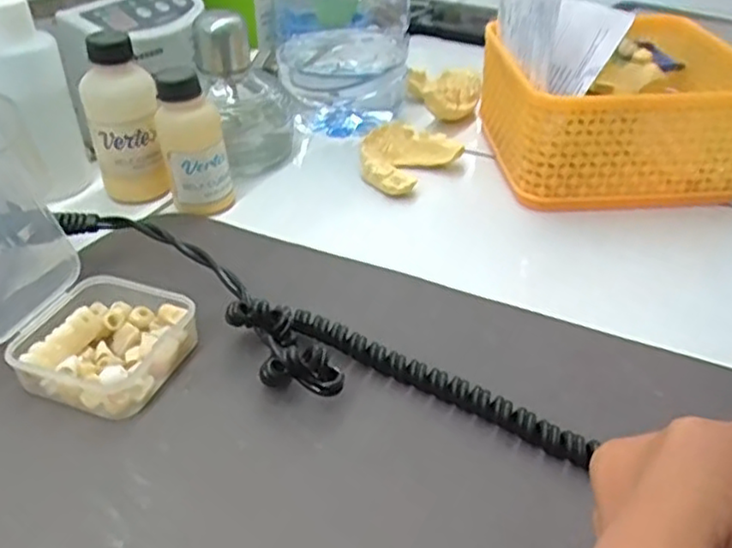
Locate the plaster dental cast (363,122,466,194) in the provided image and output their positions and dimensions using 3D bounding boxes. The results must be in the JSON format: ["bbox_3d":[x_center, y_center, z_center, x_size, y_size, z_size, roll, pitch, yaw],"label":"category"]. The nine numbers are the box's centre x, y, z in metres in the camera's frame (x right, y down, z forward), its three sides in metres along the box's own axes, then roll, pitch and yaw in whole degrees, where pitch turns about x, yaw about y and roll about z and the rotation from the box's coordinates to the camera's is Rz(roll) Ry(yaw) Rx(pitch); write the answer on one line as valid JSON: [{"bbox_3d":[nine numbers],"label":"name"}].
[{"bbox_3d":[0.022,-0.069,0.393,0.048,0.020,0.055,29,45,35],"label":"plaster dental cast"}]

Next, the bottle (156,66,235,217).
[{"bbox_3d":[-0.088,-0.065,0.345,0.032,0.071,0.027,-12,37,-16],"label":"bottle"}]

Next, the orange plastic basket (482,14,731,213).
[{"bbox_3d":[0.142,-0.099,0.397,0.130,0.064,0.129,-3,36,-4],"label":"orange plastic basket"}]

